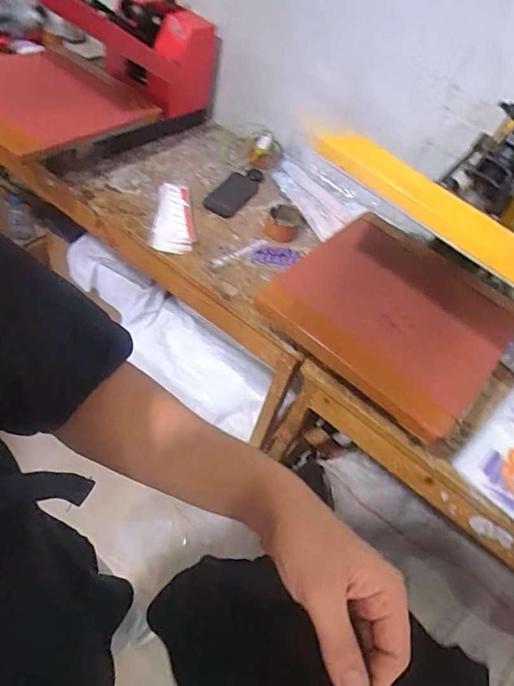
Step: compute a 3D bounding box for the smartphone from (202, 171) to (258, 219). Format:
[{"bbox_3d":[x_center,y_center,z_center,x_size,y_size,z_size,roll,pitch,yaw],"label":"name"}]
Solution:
[{"bbox_3d":[-0.063,-0.361,1.172,0.090,0.014,0.170,25,49,8],"label":"smartphone"}]

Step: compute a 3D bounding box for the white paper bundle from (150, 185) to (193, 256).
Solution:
[{"bbox_3d":[-0.189,-0.281,1.058,0.089,0.034,0.197,1,52,-13],"label":"white paper bundle"}]

